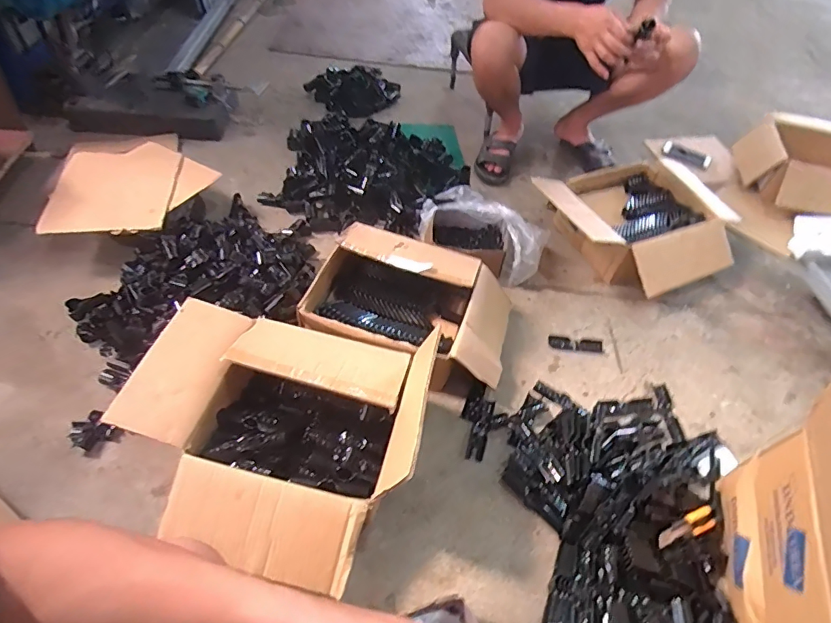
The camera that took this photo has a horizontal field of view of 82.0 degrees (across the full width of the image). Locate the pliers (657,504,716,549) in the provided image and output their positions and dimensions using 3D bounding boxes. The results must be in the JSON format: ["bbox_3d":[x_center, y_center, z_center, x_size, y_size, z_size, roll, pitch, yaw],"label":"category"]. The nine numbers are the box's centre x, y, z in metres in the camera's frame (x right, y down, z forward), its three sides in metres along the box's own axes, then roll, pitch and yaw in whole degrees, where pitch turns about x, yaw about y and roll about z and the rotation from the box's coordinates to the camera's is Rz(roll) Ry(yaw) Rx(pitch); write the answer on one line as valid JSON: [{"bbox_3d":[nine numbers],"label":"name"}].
[{"bbox_3d":[0.465,0.371,0.817,0.139,0.025,0.034,-17,56,-18],"label":"pliers"}]

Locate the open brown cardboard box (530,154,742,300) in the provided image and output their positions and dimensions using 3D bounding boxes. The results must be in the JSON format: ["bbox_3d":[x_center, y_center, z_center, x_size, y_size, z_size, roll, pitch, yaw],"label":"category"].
[{"bbox_3d":[0.596,-0.232,1.271,0.550,0.173,0.421,-24,59,-23],"label":"open brown cardboard box"}]

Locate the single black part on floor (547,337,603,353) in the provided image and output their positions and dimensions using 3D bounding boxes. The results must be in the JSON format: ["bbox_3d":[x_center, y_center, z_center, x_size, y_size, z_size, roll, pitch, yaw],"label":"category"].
[{"bbox_3d":[0.375,0.076,1.114,0.128,0.014,0.030,4,51,-2],"label":"single black part on floor"}]

